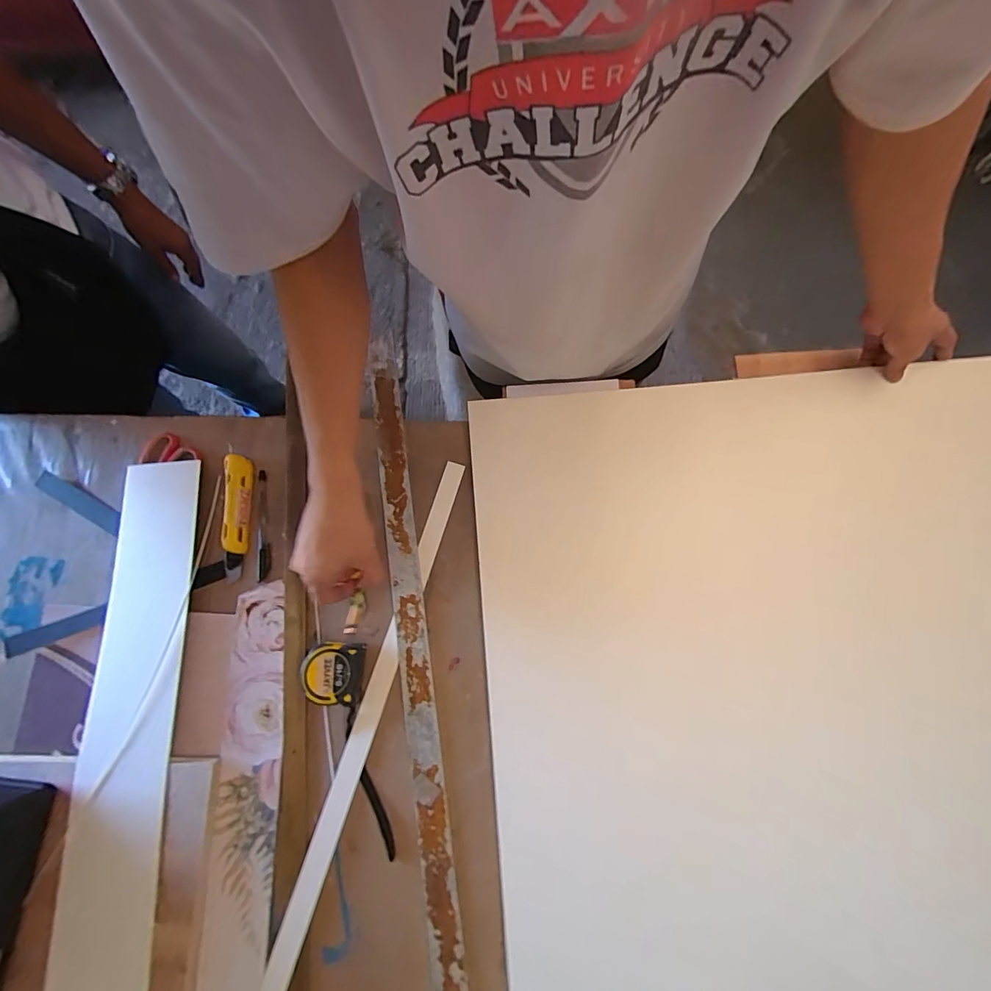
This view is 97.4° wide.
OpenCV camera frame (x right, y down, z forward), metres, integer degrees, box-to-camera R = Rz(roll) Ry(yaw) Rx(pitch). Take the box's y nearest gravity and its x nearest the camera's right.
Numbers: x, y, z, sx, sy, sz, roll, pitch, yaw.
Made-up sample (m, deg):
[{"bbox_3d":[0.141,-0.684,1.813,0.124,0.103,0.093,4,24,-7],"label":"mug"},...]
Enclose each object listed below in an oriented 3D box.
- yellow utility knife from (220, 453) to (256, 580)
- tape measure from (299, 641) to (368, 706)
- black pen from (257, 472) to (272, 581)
[{"bbox_3d":[-0.332,0.026,0.553,0.038,0.013,0.161,-3,78,-1],"label":"yellow utility knife"},{"bbox_3d":[-0.188,0.206,0.508,0.062,0.035,0.066,-1,78,-1],"label":"tape measure"},{"bbox_3d":[-0.300,0.038,0.565,0.016,0.006,0.144,-6,78,-2],"label":"black pen"}]

